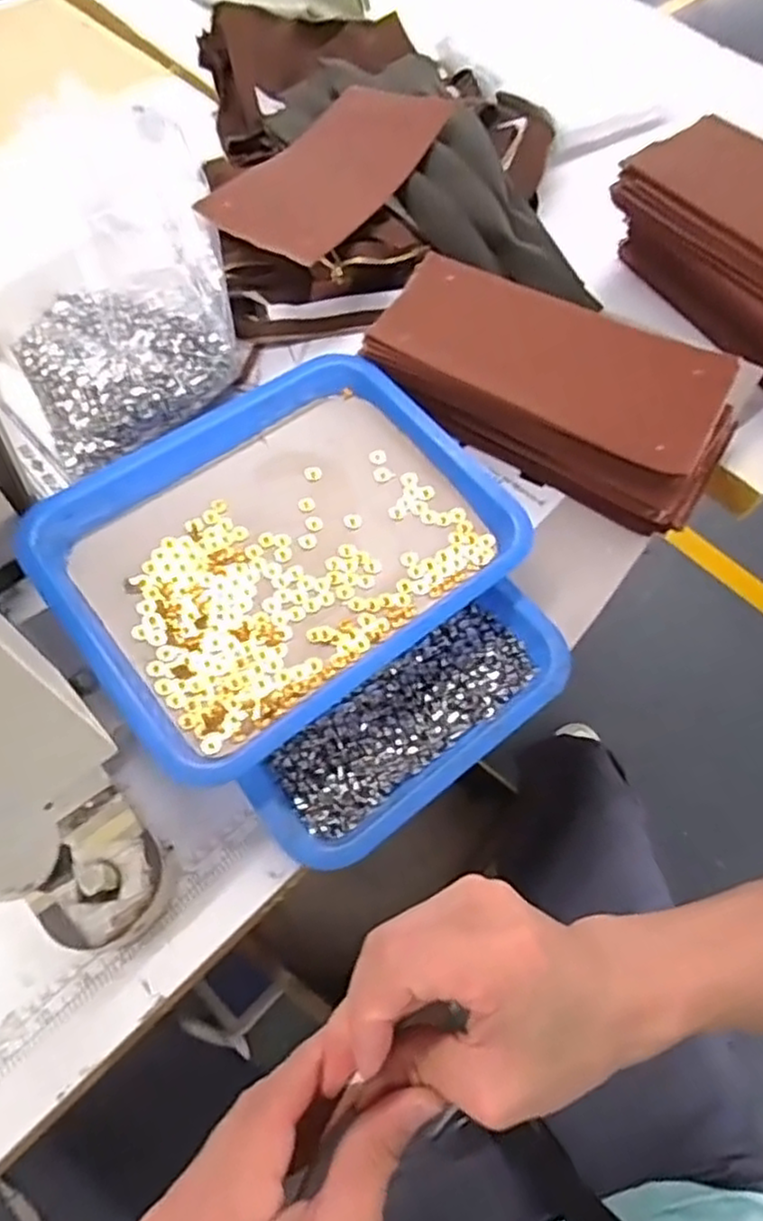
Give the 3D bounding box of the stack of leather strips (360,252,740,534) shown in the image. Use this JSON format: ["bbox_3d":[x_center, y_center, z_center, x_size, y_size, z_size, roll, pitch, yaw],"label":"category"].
[{"bbox_3d":[0.129,-0.175,0.546,0.269,0.073,0.123,27,65,11],"label":"stack of leather strips"}]

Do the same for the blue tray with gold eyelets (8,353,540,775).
[{"bbox_3d":[-0.070,-0.047,0.467,0.271,0.037,0.221,-35,70,-19],"label":"blue tray with gold eyelets"}]

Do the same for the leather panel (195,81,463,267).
[{"bbox_3d":[-0.037,-0.386,0.624,0.101,0.037,0.271,29,65,12],"label":"leather panel"}]

